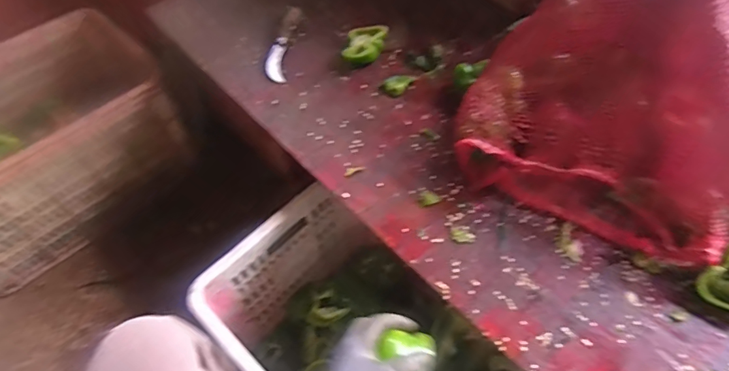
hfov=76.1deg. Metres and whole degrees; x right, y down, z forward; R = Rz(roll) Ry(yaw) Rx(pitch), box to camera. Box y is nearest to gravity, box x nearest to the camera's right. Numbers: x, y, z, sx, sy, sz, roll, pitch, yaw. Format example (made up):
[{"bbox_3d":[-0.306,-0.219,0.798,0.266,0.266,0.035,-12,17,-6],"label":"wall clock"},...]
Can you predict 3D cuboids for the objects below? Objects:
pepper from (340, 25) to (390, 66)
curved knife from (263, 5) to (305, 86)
[{"bbox_3d":[0.001,-0.242,0.798,0.065,0.030,0.072,10,55,10],"label":"pepper"},{"bbox_3d":[-0.140,-0.254,0.816,0.042,0.012,0.205,3,55,5],"label":"curved knife"}]

